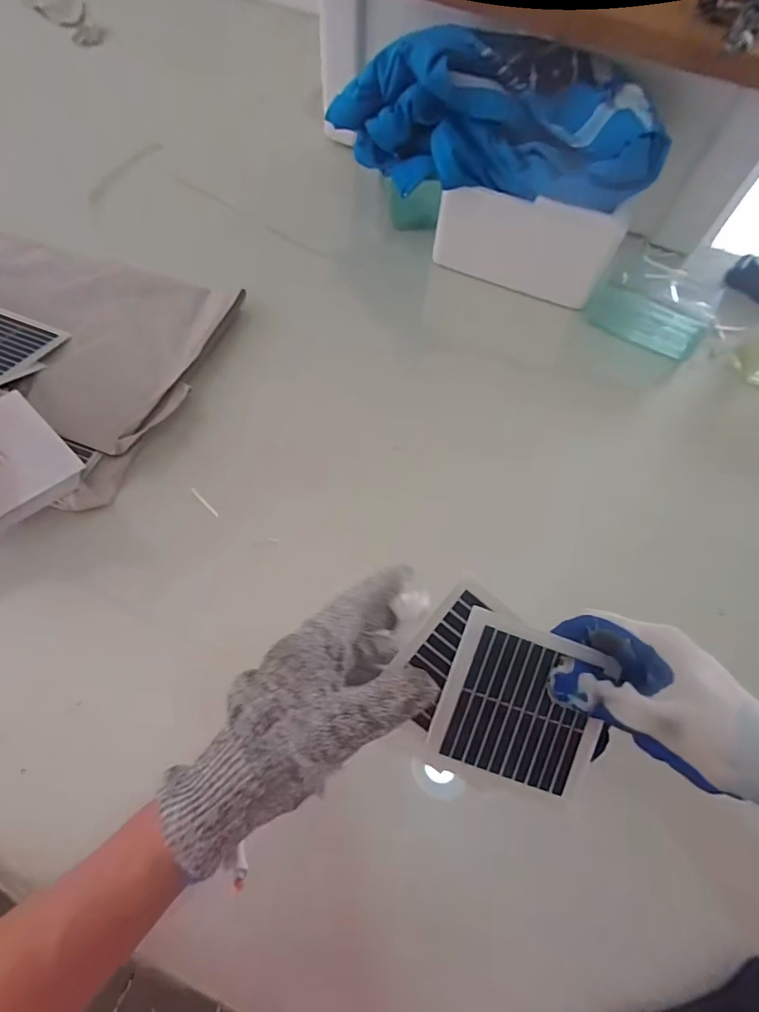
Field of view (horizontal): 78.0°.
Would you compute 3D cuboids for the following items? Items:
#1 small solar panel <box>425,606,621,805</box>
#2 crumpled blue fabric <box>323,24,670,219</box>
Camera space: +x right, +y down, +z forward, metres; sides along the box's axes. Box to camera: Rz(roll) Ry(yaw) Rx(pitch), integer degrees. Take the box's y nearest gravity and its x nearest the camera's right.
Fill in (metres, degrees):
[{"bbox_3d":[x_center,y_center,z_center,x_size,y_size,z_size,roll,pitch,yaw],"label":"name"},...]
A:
[{"bbox_3d":[0.083,0.118,0.273,0.094,0.004,0.091,20,89,-3],"label":"small solar panel"},{"bbox_3d":[0.121,-0.410,0.500,0.344,0.113,0.148,14,65,4],"label":"crumpled blue fabric"}]

